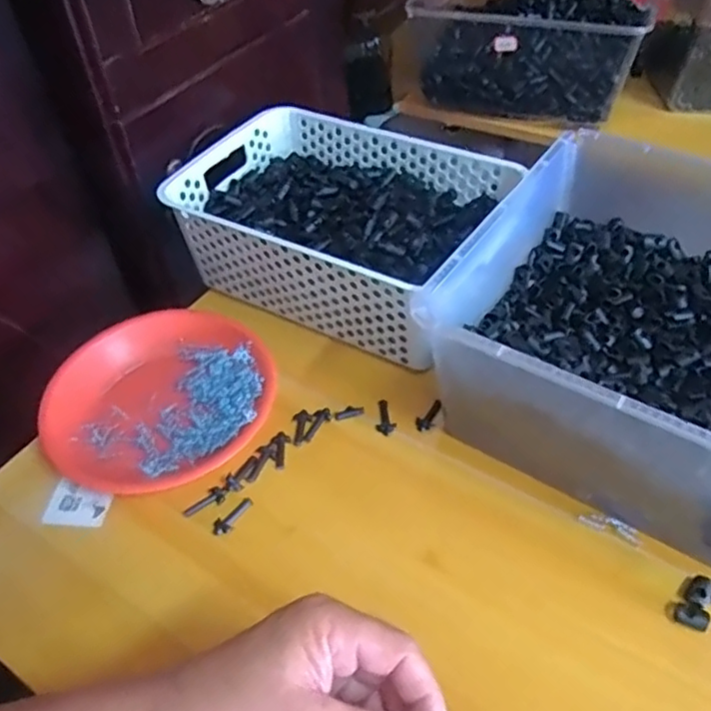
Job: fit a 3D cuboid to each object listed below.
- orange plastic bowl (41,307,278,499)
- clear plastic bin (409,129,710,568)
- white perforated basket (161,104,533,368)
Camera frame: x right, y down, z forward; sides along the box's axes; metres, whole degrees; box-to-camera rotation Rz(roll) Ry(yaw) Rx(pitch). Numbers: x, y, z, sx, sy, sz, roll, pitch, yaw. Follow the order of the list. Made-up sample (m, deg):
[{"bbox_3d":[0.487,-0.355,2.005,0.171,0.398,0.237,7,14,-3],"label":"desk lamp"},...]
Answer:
[{"bbox_3d":[-0.168,0.034,0.558,0.189,0.027,0.179,-2,47,2],"label":"orange plastic bowl"},{"bbox_3d":[0.240,-0.015,0.502,0.292,0.139,0.292,26,53,25],"label":"clear plastic bin"},{"bbox_3d":[-0.016,-0.130,0.640,0.285,0.103,0.210,20,51,21],"label":"white perforated basket"}]

